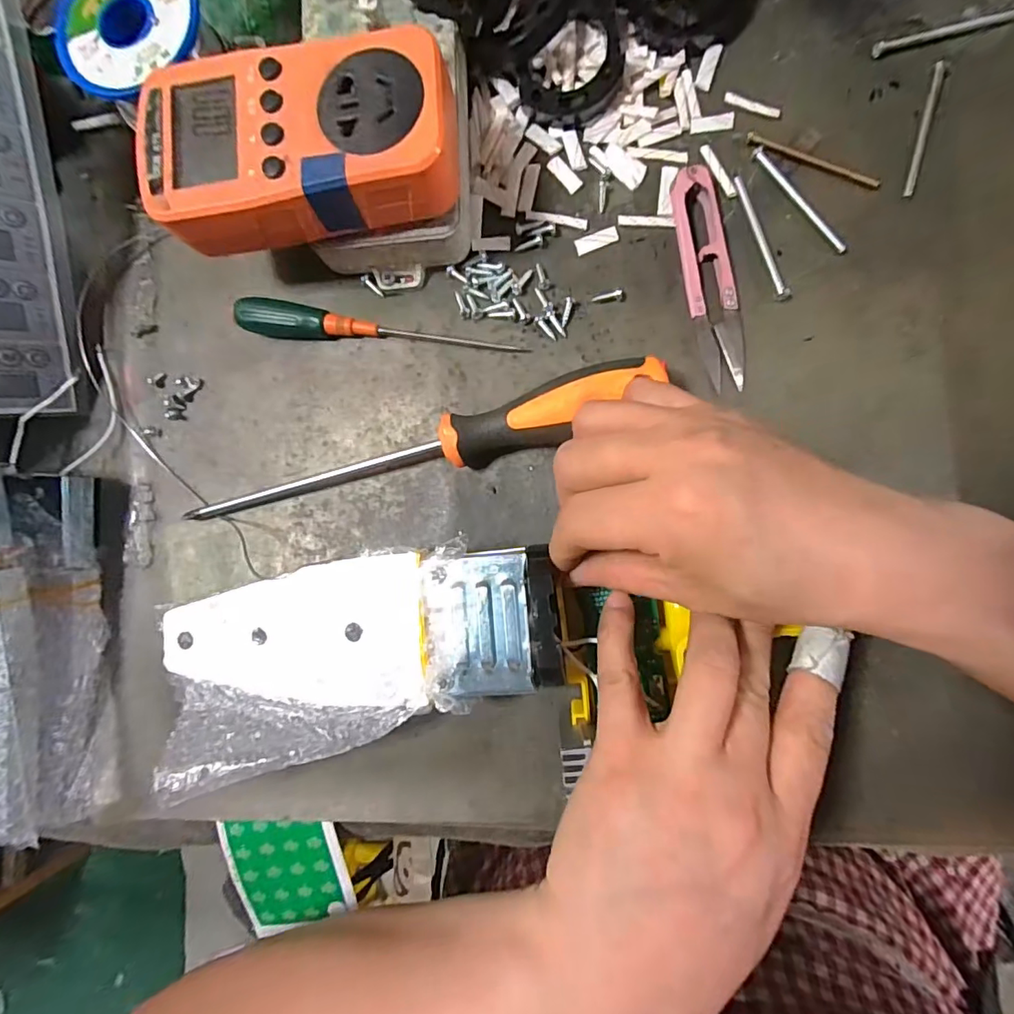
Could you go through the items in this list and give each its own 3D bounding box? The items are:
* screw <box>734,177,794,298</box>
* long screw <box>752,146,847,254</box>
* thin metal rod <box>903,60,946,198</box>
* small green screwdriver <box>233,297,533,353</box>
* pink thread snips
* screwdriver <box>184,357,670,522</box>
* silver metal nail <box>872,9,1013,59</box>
[{"bbox_3d":[0.117,-0.125,0.236,0.007,0.004,0.063,-20,85,5],"label":"screw"},{"bbox_3d":[0.136,-0.143,0.235,0.007,0.004,0.063,-37,84,4],"label":"long screw"},{"bbox_3d":[0.190,-0.172,0.231,0.006,0.004,0.062,14,89,7],"label":"thin metal rod"},{"bbox_3d":[-0.064,-0.086,0.252,0.141,0.015,0.019,10,89,7],"label":"small green screwdriver"},{"bbox_3d":[0.094,-0.106,0.236,0.022,0.009,0.102,-11,86,6],"label":"pink thread snips"},{"bbox_3d":[-0.043,-0.026,0.243,0.232,0.030,0.026,-14,86,16],"label":"screwdriver"},{"bbox_3d":[0.201,-0.217,0.232,0.062,0.004,0.007,-9,86,6],"label":"silver metal nail"}]

